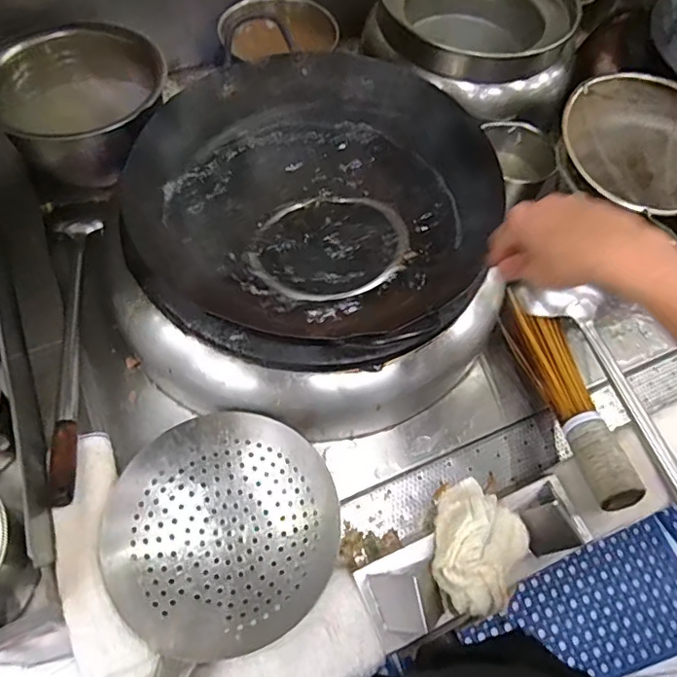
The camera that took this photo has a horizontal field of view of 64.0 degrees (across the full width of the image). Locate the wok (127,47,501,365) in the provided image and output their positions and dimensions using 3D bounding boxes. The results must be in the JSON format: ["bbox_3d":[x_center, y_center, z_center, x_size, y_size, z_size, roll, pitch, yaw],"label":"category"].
[{"bbox_3d":[-0.030,-0.175,0.674,0.416,0.093,0.427,14,59,6],"label":"wok"}]

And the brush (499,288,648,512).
[{"bbox_3d":[0.275,0.060,0.653,0.063,0.054,0.290,-11,60,-9],"label":"brush"}]

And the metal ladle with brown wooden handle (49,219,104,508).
[{"bbox_3d":[-0.323,0.000,0.664,0.056,0.047,0.417,-9,60,-9],"label":"metal ladle with brown wooden handle"}]

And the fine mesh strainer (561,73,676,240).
[{"bbox_3d":[0.441,-0.271,0.781,0.239,0.062,0.252,-36,67,-22],"label":"fine mesh strainer"}]

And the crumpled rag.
[{"bbox_3d":[0.145,0.204,0.542,0.089,0.050,0.125,10,59,3],"label":"crumpled rag"}]

